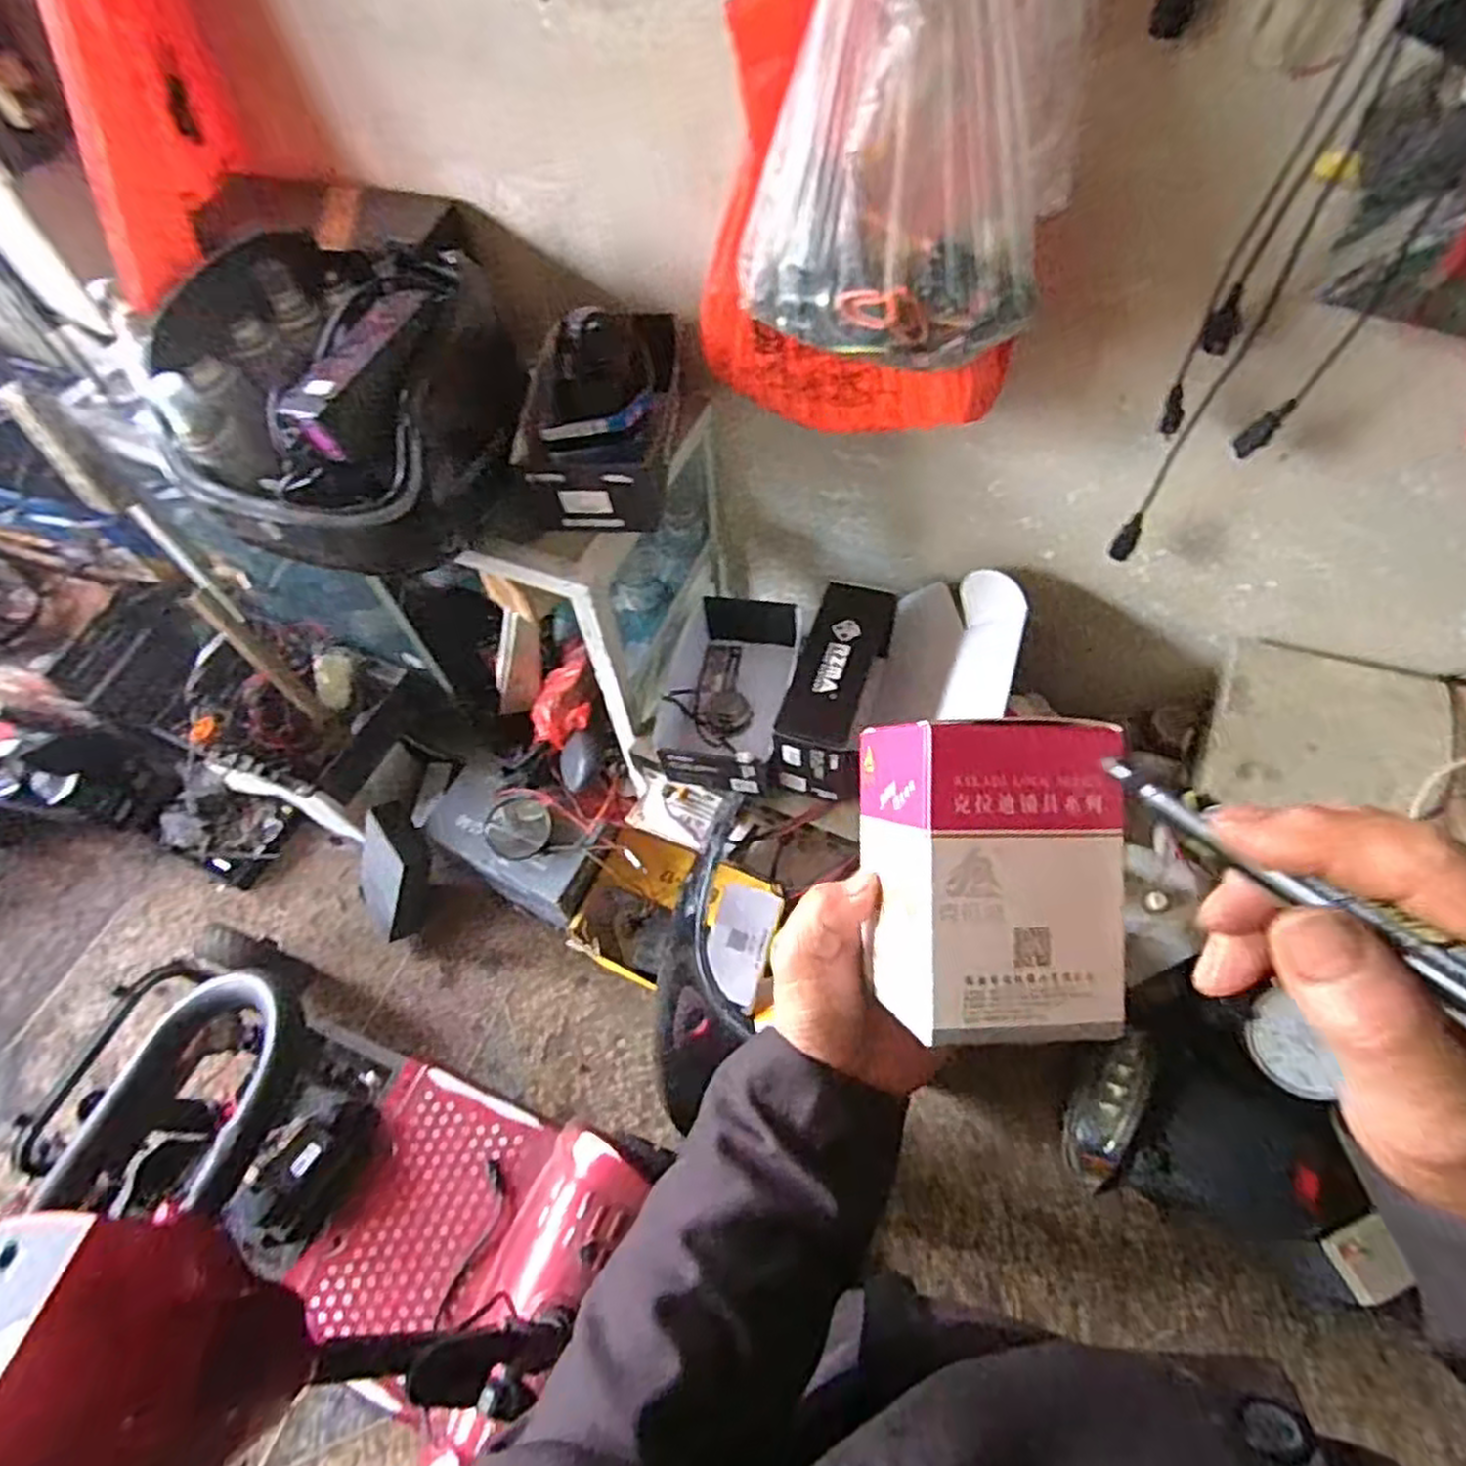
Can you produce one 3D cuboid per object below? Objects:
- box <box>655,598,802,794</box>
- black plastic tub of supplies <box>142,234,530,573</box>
[{"bbox_3d":[-0.004,-0.068,1.100,0.168,0.104,0.310,10,61,8],"label":"box"},{"bbox_3d":[-0.409,-0.342,0.819,0.346,0.182,0.308,26,64,16],"label":"black plastic tub of supplies"}]

